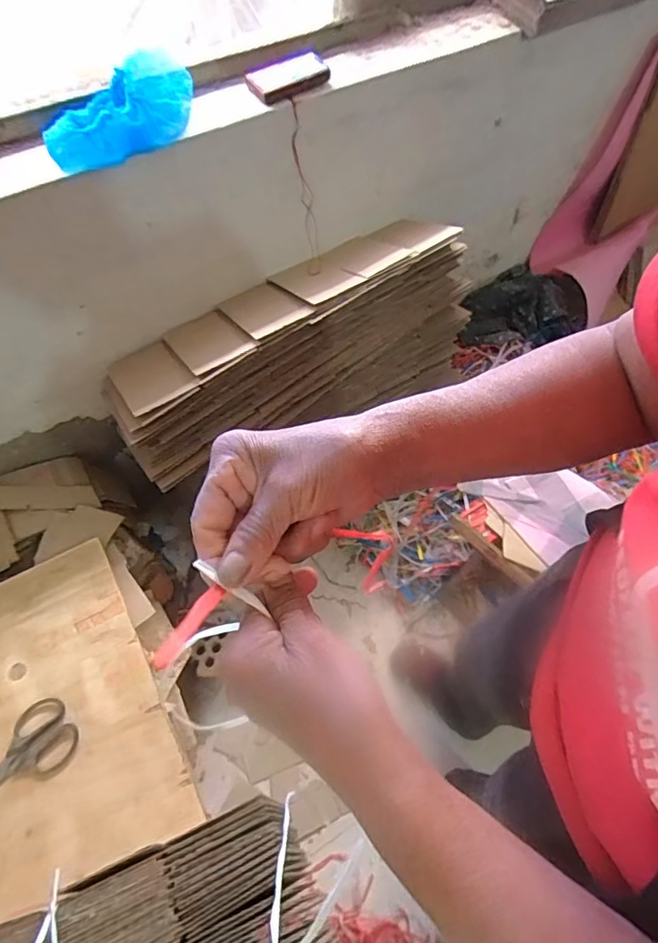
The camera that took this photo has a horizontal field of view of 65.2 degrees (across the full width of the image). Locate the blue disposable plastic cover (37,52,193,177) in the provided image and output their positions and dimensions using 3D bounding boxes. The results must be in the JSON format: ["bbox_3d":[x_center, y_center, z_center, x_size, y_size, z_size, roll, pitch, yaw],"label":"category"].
[{"bbox_3d":[-0.299,-0.517,0.732,0.249,0.074,0.106,-41,67,-21],"label":"blue disposable plastic cover"}]

